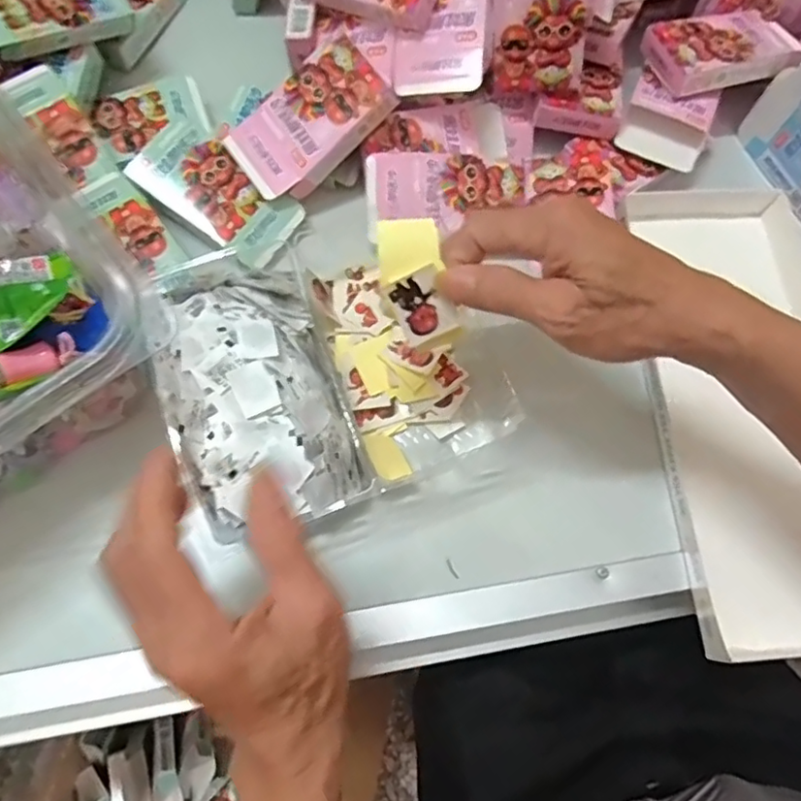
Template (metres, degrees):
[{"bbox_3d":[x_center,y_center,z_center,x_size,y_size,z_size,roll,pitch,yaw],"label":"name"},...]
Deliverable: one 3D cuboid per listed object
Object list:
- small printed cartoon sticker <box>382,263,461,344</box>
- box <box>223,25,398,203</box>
[{"bbox_3d":[0.012,-0.050,0.325,0.029,0.039,0.004,-25,30,8],"label":"small printed cartoon sticker"},{"bbox_3d":[-0.067,-0.204,0.448,0.117,0.015,0.072,-39,83,13],"label":"box"}]

